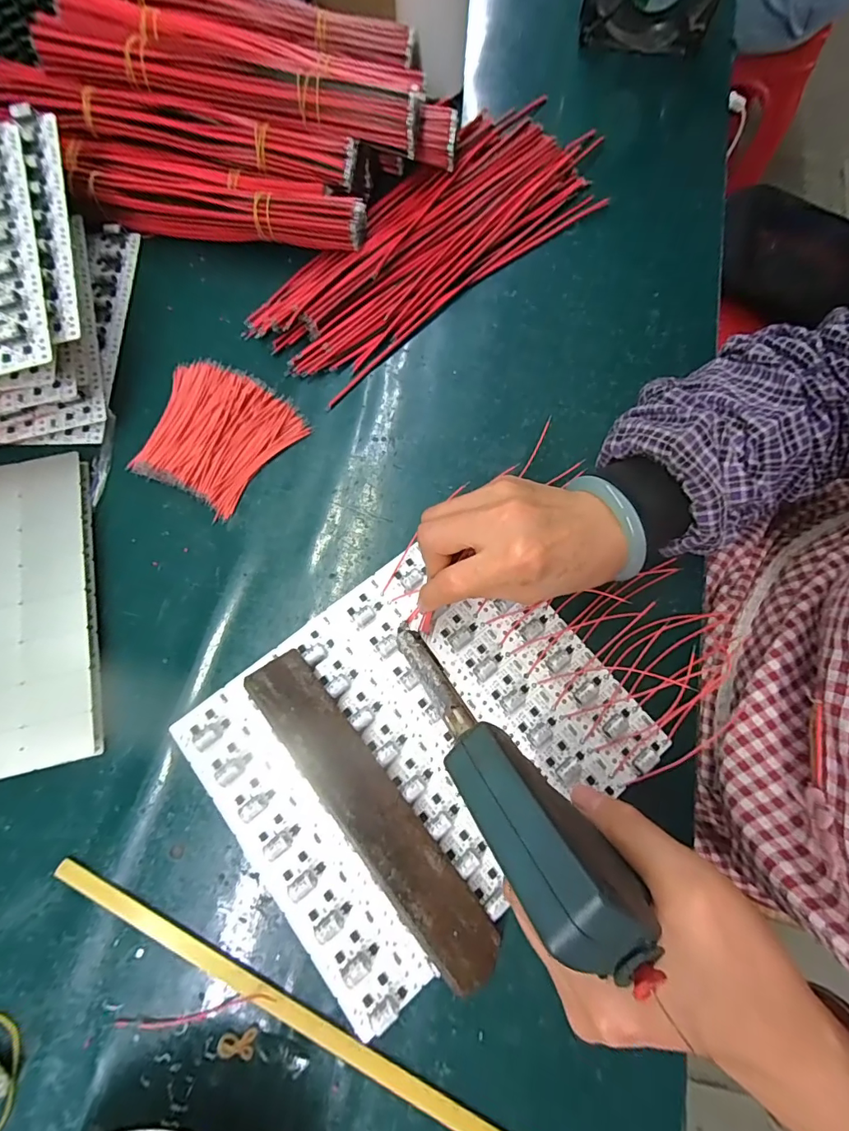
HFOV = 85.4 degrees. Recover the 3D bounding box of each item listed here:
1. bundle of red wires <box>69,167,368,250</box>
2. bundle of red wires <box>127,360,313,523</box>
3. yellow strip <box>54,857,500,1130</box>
[{"bbox_3d":[-0.165,-0.288,0.375,0.239,0.041,0.032,11,74,2],"label":"bundle of red wires"},{"bbox_3d":[-0.158,-0.100,0.341,0.104,0.014,0.103,32,76,8],"label":"bundle of red wires"},{"bbox_3d":[-0.067,0.243,0.246,0.311,0.006,0.011,27,75,6],"label":"yellow strip"}]

